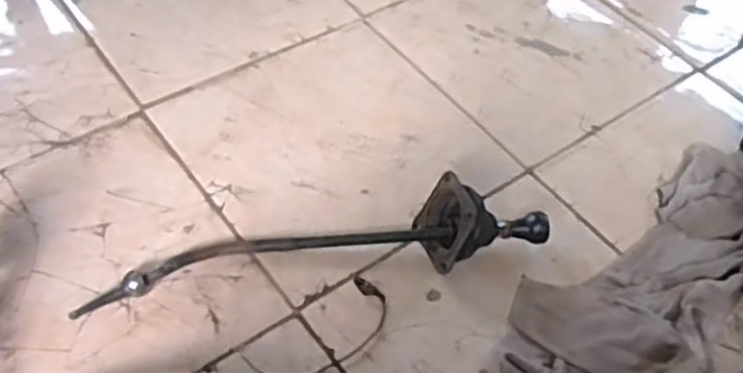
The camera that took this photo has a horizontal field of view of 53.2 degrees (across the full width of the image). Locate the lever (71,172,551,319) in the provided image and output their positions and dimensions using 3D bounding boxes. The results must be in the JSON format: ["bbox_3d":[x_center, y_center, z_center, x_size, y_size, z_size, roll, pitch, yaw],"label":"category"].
[{"bbox_3d":[-0.060,0.073,0.923,0.590,0.105,0.118,-10,55,-14],"label":"lever"}]

